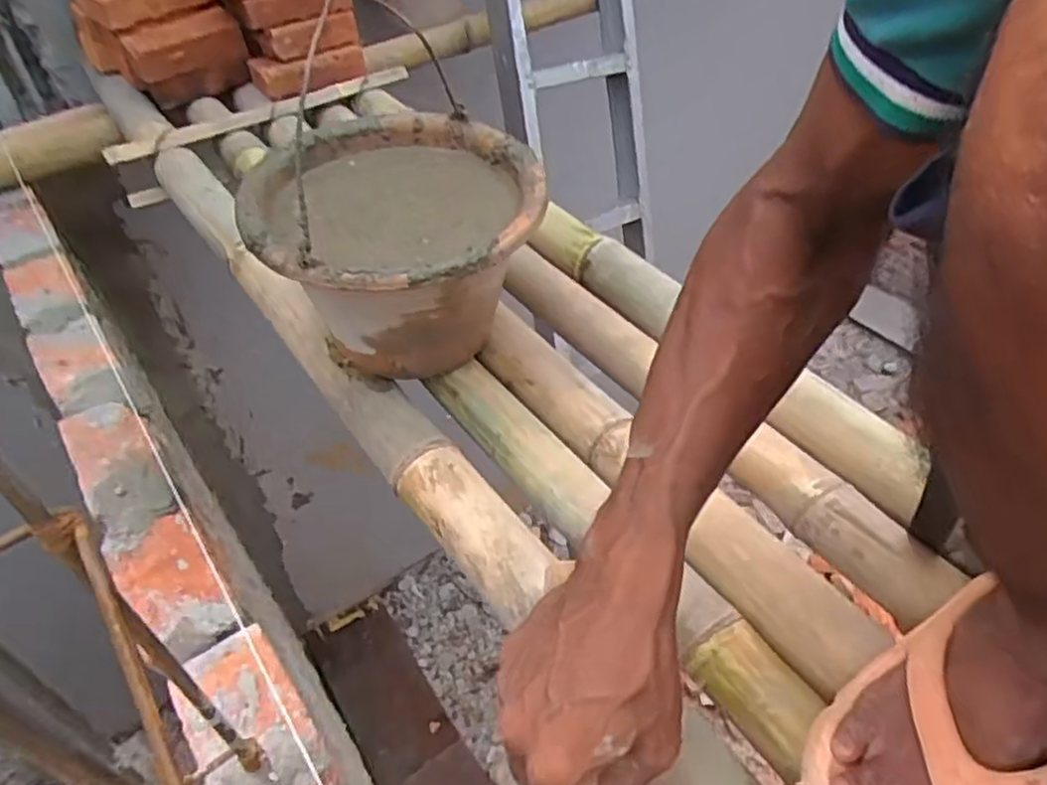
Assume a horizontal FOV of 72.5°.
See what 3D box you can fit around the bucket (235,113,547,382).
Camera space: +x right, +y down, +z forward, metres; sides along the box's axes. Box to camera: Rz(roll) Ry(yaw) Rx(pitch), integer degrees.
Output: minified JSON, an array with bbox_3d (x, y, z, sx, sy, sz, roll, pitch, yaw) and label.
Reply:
[{"bbox_3d":[-0.103,-0.119,0.643,0.232,0.165,0.239,-2,45,2],"label":"bucket"}]

